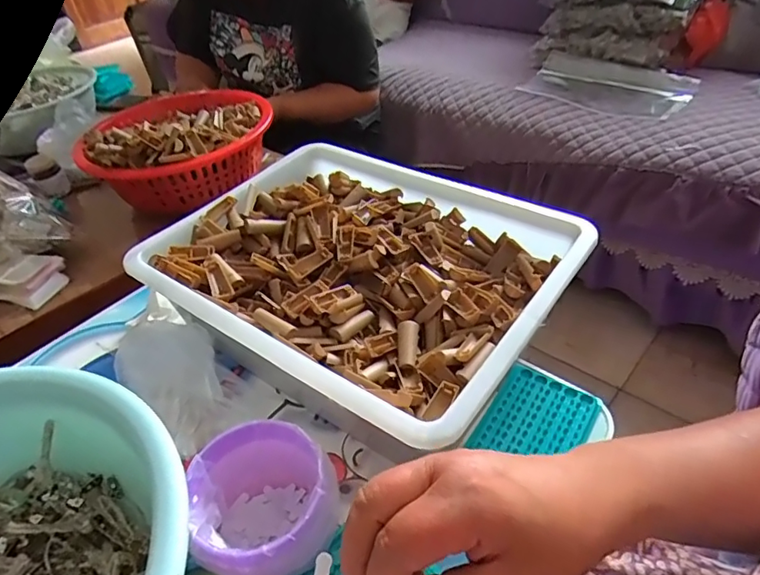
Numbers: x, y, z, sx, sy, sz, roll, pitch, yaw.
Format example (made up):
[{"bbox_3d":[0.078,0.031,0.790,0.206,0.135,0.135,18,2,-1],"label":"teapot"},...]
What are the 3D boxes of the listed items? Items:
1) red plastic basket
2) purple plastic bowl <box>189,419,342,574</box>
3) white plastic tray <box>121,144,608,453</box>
[{"bbox_3d":[-0.351,-0.255,0.926,0.290,0.122,0.303,7,42,16],"label":"red plastic basket"},{"bbox_3d":[-0.091,0.179,0.429,0.110,0.086,0.113,-4,40,4],"label":"purple plastic bowl"},{"bbox_3d":[-0.032,-0.028,0.583,0.433,0.064,0.318,23,48,31],"label":"white plastic tray"}]

